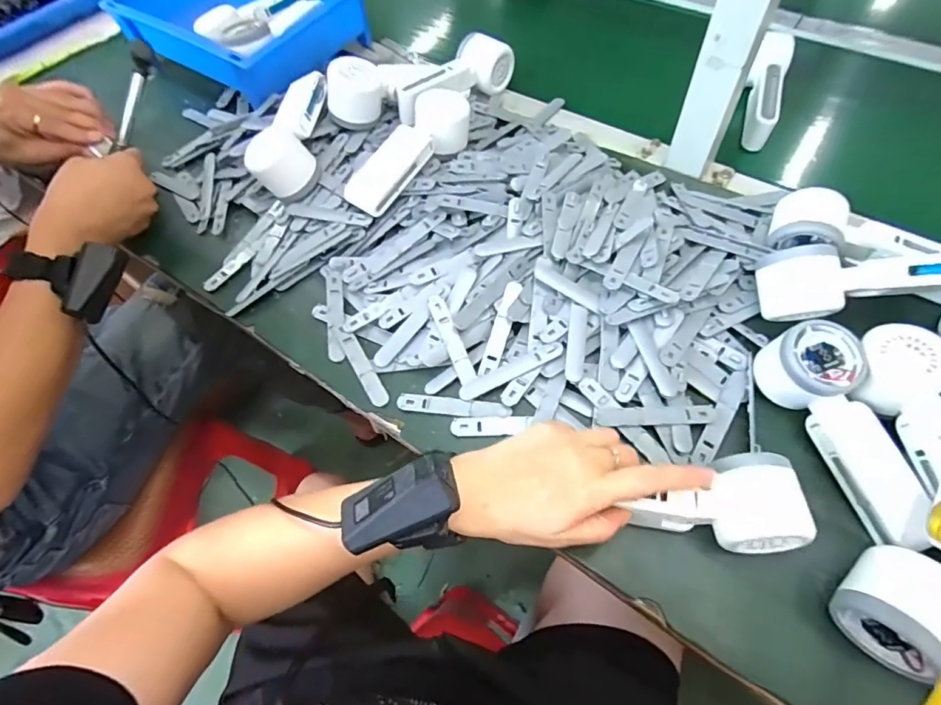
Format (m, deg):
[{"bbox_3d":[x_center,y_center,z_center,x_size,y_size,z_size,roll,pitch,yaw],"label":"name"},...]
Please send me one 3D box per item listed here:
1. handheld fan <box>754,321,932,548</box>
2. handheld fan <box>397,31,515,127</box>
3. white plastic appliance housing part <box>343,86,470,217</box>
[{"bbox_3d":[0.276,0.052,0.351,0.063,0.048,0.156,-17,60,-6],"label":"handheld fan"},{"bbox_3d":[-0.021,-0.327,0.582,0.168,0.050,0.047,-40,65,-18],"label":"handheld fan"},{"bbox_3d":[-0.067,-0.212,0.502,0.053,0.041,0.160,34,68,21],"label":"white plastic appliance housing part"}]

